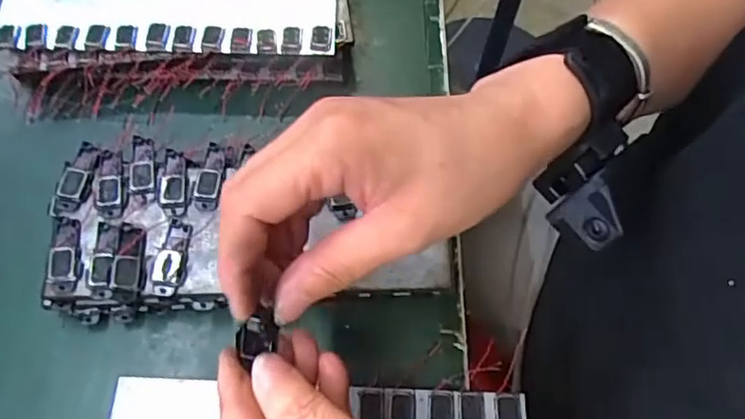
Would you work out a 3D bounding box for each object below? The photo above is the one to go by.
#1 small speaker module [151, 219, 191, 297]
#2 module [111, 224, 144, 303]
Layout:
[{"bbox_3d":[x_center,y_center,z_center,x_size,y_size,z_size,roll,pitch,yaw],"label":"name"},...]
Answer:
[{"bbox_3d":[-0.101,0.024,0.310,0.013,0.005,0.039,8,64,1],"label":"small speaker module"},{"bbox_3d":[-0.121,0.025,0.306,0.012,0.005,0.040,-3,65,-4],"label":"module"}]

